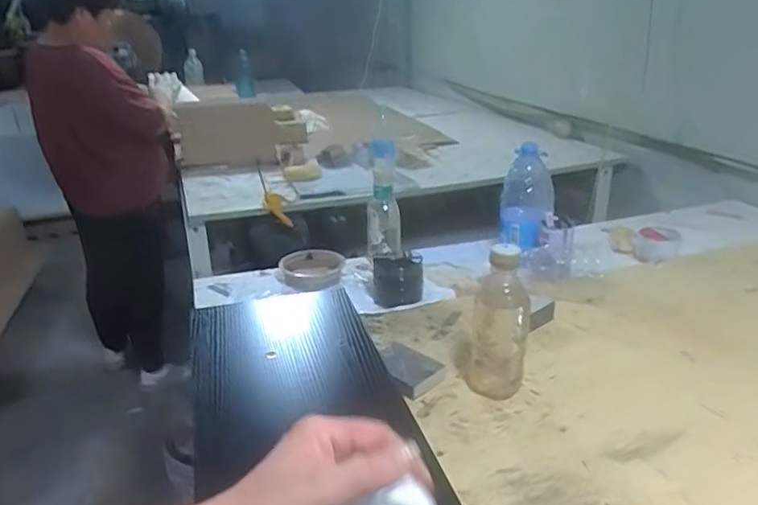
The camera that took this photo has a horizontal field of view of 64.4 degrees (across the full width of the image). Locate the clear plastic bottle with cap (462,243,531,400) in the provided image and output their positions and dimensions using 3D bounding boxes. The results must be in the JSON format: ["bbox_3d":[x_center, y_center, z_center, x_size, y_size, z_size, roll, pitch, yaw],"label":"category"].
[{"bbox_3d":[0.156,0.093,0.791,0.076,0.210,0.062,4,25,10],"label":"clear plastic bottle with cap"}]

